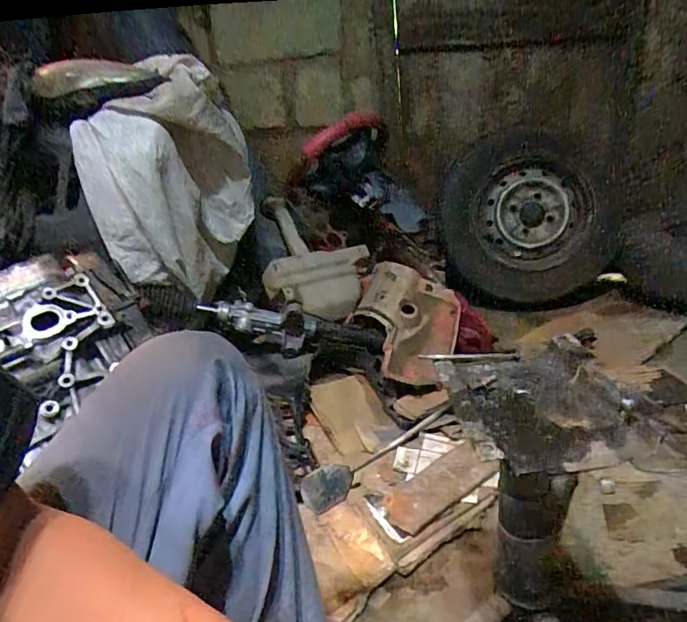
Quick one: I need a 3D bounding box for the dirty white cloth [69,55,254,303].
[{"bbox_3d":[-0.367,-0.261,1.100,0.348,0.456,0.146,-12,25,-11],"label":"dirty white cloth"}]

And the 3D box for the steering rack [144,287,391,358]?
[{"bbox_3d":[-0.167,0.035,1.172,0.517,0.102,0.081,12,23,-12],"label":"steering rack"}]

